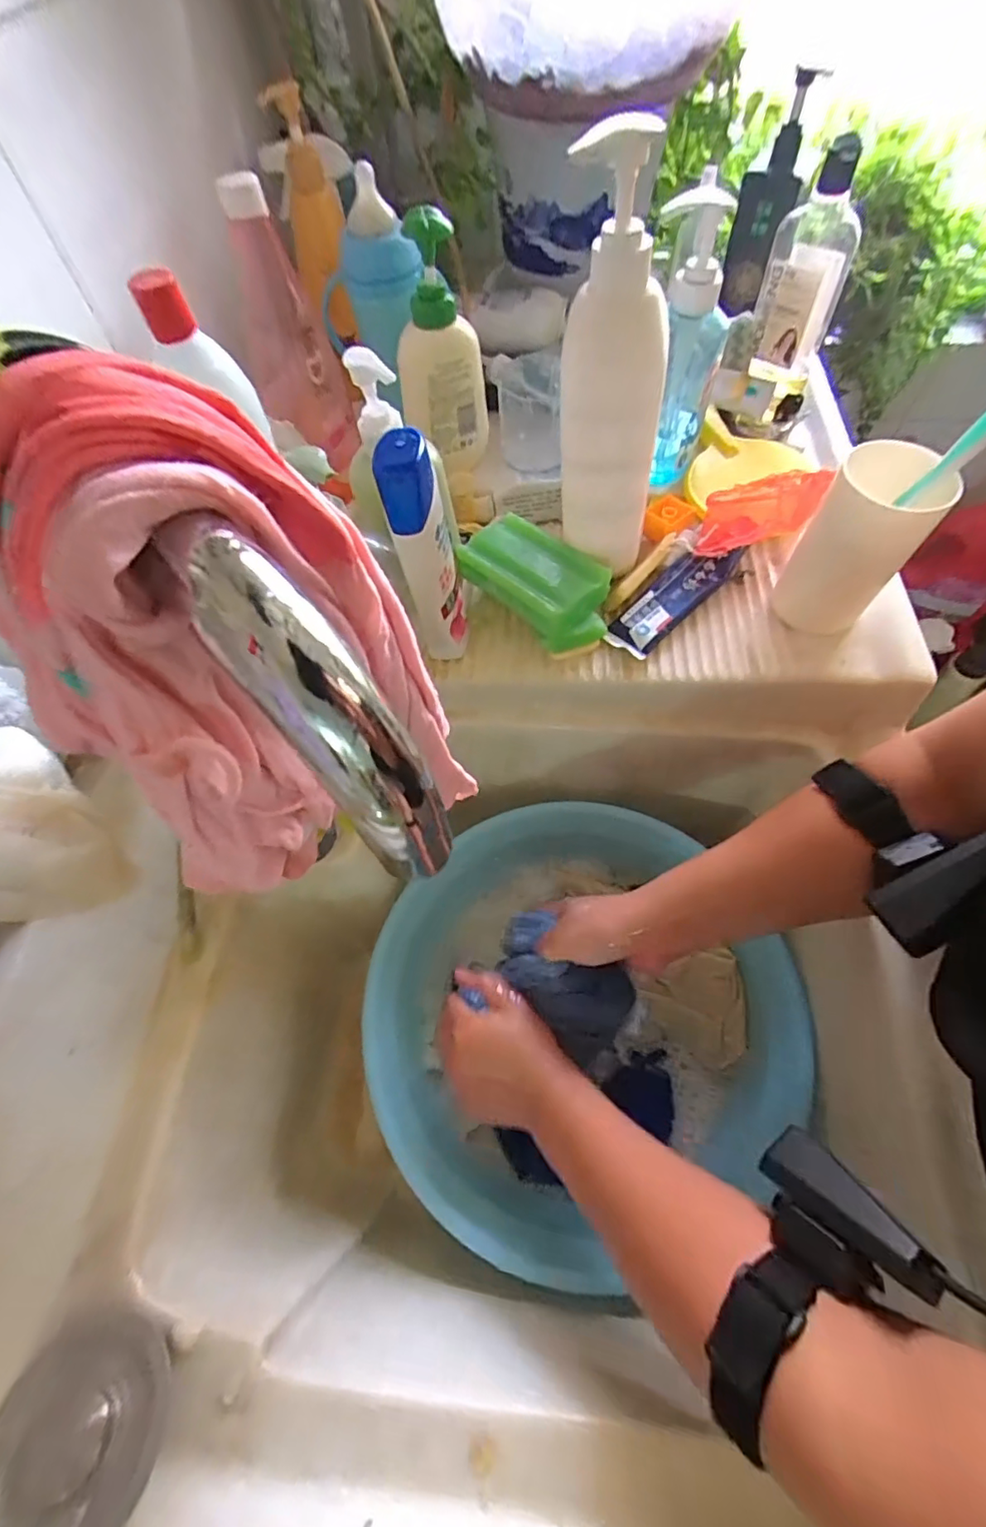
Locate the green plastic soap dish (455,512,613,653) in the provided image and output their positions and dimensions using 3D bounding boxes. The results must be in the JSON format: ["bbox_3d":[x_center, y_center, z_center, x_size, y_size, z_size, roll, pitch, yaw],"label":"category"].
[{"bbox_3d":[0.037,-0.147,0.457,0.071,0.045,0.128,-42,68,-18],"label":"green plastic soap dish"}]

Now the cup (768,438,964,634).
[{"bbox_3d":[0.260,-0.154,0.401,0.067,0.121,0.073,30,67,17],"label":"cup"}]

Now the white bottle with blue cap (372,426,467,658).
[{"bbox_3d":[-0.046,-0.146,0.395,0.046,0.154,0.063,-15,62,-6],"label":"white bottle with blue cap"}]

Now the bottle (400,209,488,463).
[{"bbox_3d":[-0.041,-0.346,0.470,0.065,0.171,0.055,13,63,9],"label":"bottle"}]

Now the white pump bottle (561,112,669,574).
[{"bbox_3d":[0.087,-0.255,0.384,0.075,0.224,0.088,8,62,7],"label":"white pump bottle"}]

